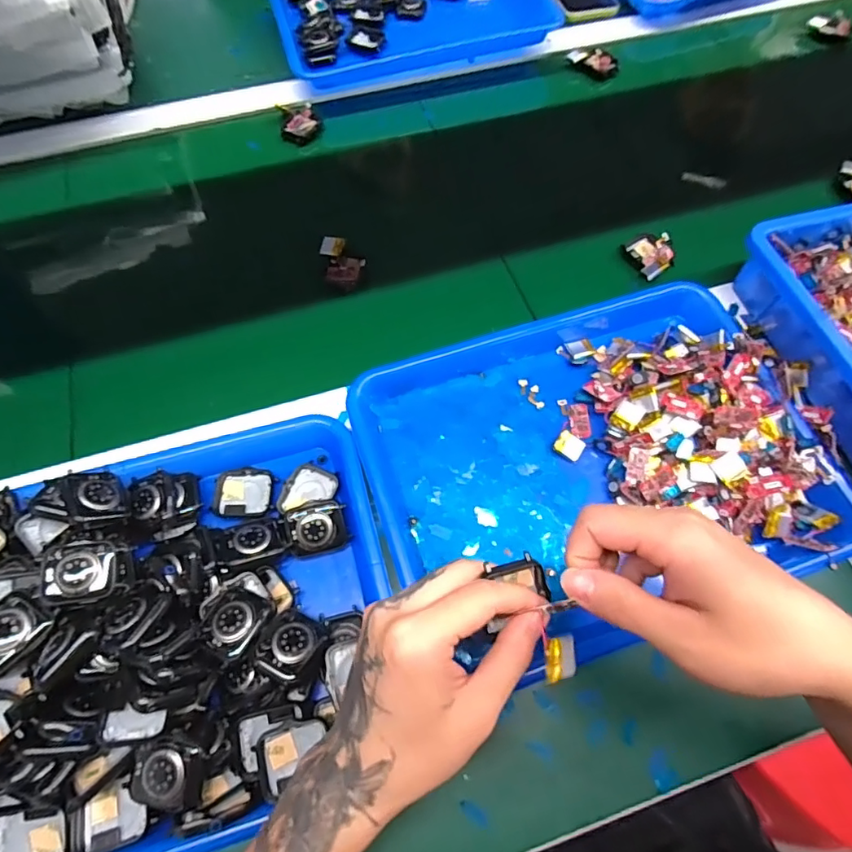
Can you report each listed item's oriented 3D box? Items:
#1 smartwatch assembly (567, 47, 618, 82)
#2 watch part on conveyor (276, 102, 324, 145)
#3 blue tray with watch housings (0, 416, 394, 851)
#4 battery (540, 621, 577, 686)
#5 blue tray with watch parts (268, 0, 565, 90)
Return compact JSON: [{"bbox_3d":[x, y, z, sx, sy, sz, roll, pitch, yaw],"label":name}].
[{"bbox_3d":[0.210,-0.456,0.640,0.062,0.023,0.022,25,68,10],"label":"smartwatch assembly"},{"bbox_3d":[-0.143,-0.347,0.587,0.047,0.019,0.056,-7,66,-4],"label":"watch part on conveyor"},{"bbox_3d":[-0.187,0.131,0.325,0.324,0.056,0.253,-14,67,-7],"label":"blue tray with watch housings"},{"bbox_3d":[0.066,0.113,0.246,0.021,0.004,0.020,16,66,-40],"label":"battery"},{"bbox_3d":[-0.018,-0.534,0.644,0.338,0.034,0.242,-13,67,-7],"label":"blue tray with watch parts"}]

